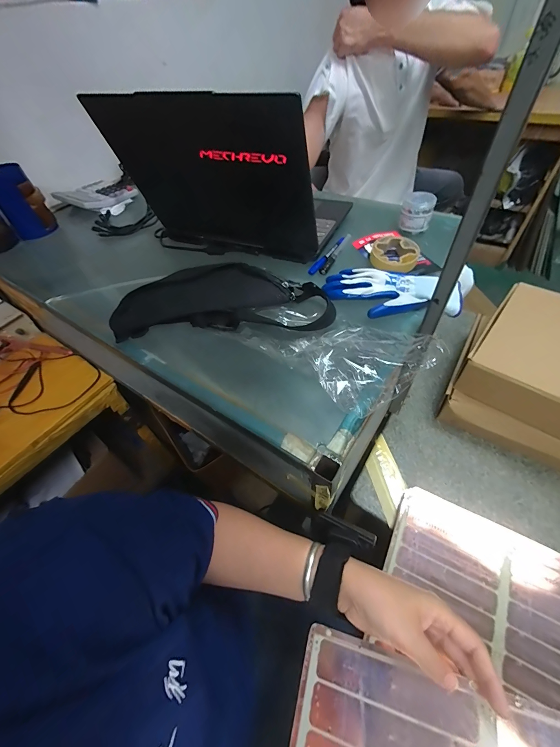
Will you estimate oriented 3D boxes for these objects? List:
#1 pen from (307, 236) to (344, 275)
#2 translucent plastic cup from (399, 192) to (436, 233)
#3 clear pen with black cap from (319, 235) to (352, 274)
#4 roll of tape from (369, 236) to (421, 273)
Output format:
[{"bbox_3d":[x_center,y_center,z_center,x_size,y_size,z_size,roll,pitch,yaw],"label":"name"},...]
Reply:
[{"bbox_3d":[0.092,-0.224,0.577,0.016,0.013,0.127,25,58,23],"label":"pen"},{"bbox_3d":[0.275,-0.325,0.604,0.057,0.064,0.050,12,54,15],"label":"translucent plastic cup"},{"bbox_3d":[0.112,-0.233,0.584,0.013,0.015,0.141,21,56,21],"label":"clear pen with black cap"},{"bbox_3d":[0.202,-0.211,0.537,0.078,0.025,0.085,-3,51,3],"label":"roll of tape"}]

